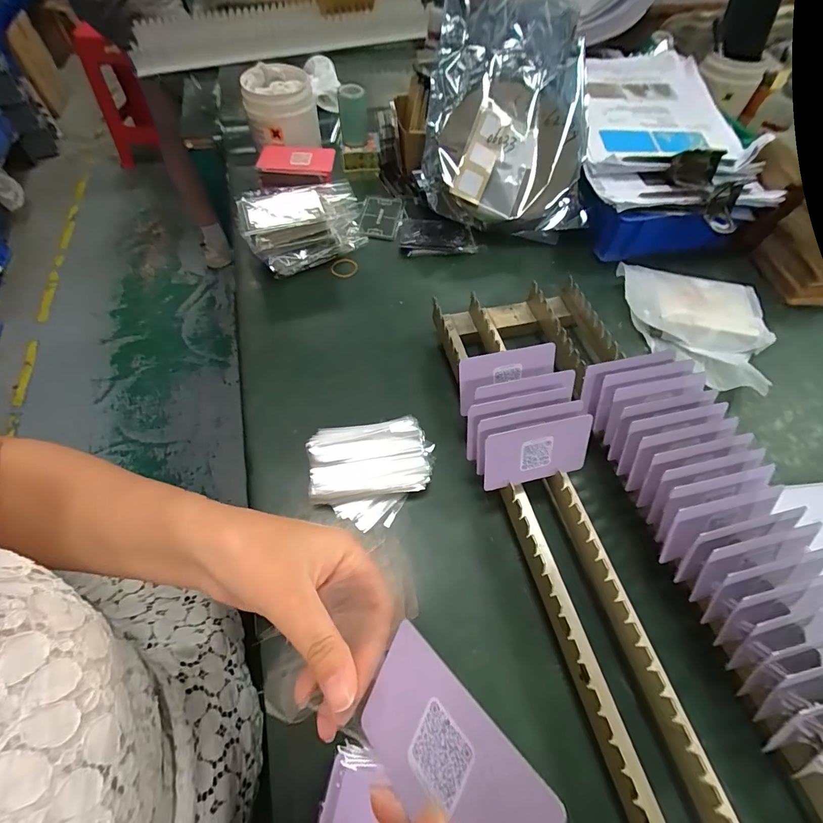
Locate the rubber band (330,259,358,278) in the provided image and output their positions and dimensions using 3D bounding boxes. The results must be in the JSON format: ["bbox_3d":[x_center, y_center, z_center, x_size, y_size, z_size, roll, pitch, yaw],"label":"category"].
[{"bbox_3d":[-0.084,-0.179,0.494,0.033,0.005,0.028,-18,61,-11],"label":"rubber band"}]

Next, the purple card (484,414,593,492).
[{"bbox_3d":[0.096,0.032,0.303,0.083,0.053,0.004,-11,32,-8],"label":"purple card"}]

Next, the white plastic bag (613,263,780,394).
[{"bbox_3d":[0.308,-0.090,0.428,0.153,0.033,0.154,7,59,3],"label":"white plastic bag"}]

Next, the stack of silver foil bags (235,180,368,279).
[{"bbox_3d":[-0.132,-0.227,0.485,0.142,0.065,0.090,-29,64,-17],"label":"stack of silver foil bags"}]

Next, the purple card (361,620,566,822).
[{"bbox_3d":[0.011,0.129,0.148,0.083,0.004,0.052,26,93,51],"label":"purple card"}]

